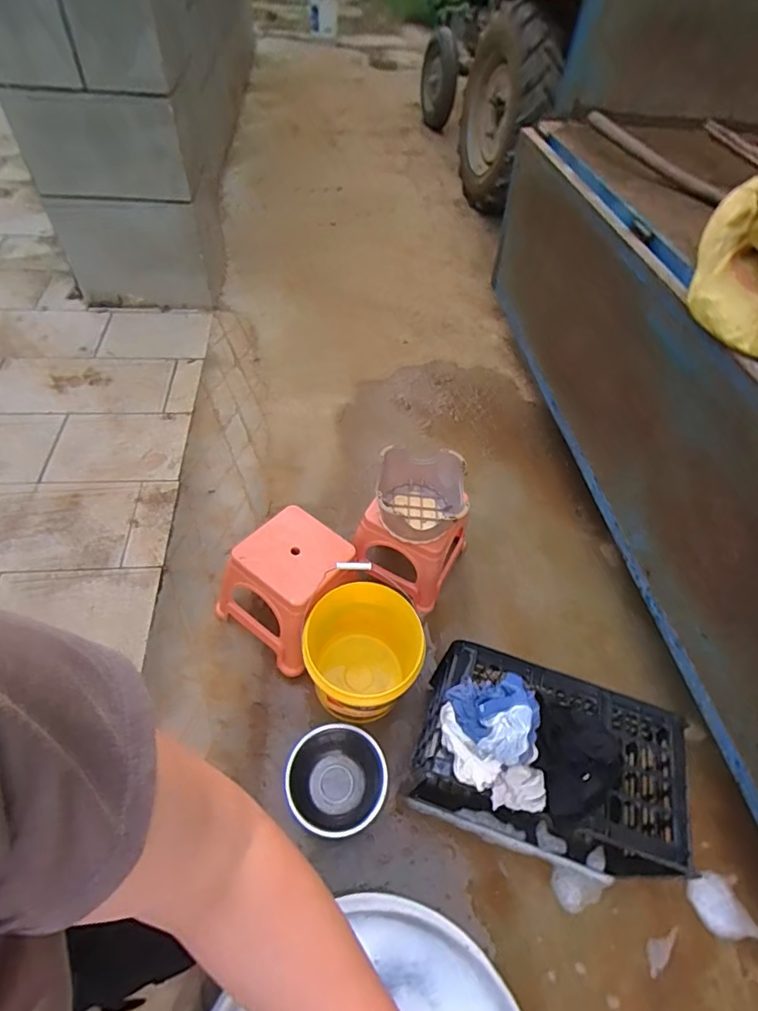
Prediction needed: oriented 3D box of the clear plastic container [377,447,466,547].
[{"bbox_3d":[0.106,-0.024,1.231,0.215,0.131,0.209,2,54,-3],"label":"clear plastic container"}]

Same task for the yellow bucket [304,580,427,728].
[{"bbox_3d":[-0.028,0.381,1.214,0.283,0.316,0.270,-3,54,-7],"label":"yellow bucket"}]

